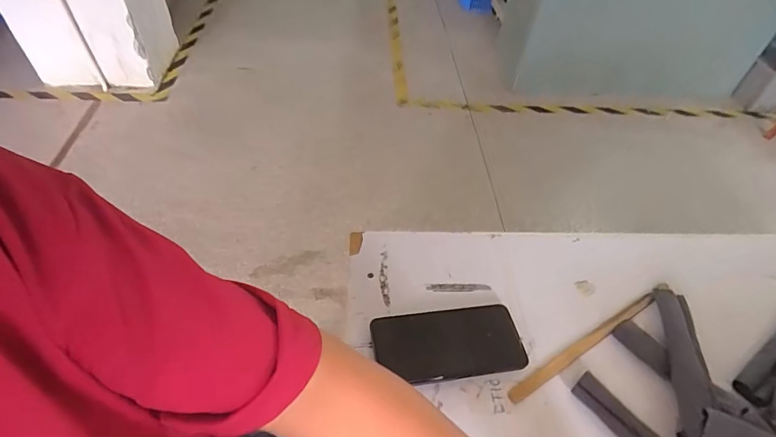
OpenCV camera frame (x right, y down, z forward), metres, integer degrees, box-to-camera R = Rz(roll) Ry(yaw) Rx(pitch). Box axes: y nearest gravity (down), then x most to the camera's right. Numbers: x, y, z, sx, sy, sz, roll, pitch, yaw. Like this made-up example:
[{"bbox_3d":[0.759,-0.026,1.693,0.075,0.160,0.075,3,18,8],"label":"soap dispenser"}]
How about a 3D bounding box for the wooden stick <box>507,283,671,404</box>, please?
[{"bbox_3d":[0.236,0.135,0.492,0.257,0.011,0.016,-24,54,-23],"label":"wooden stick"}]

